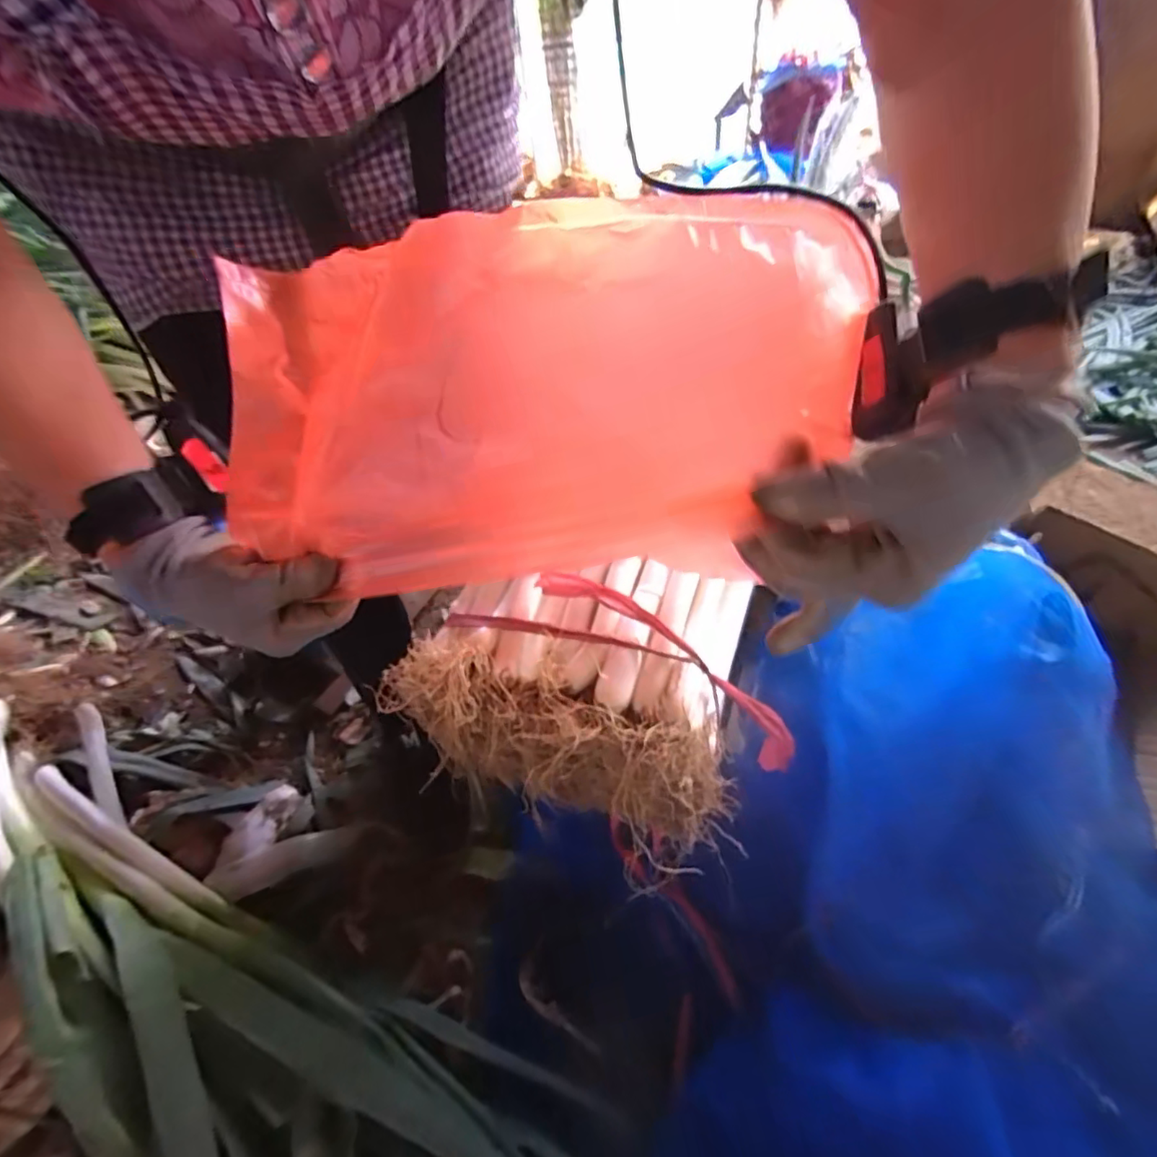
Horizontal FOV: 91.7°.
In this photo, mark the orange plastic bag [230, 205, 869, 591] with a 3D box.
[{"bbox_3d":[-0.026,-0.095,0.304,0.345,0.189,0.054,-4,8,7],"label":"orange plastic bag"}]

